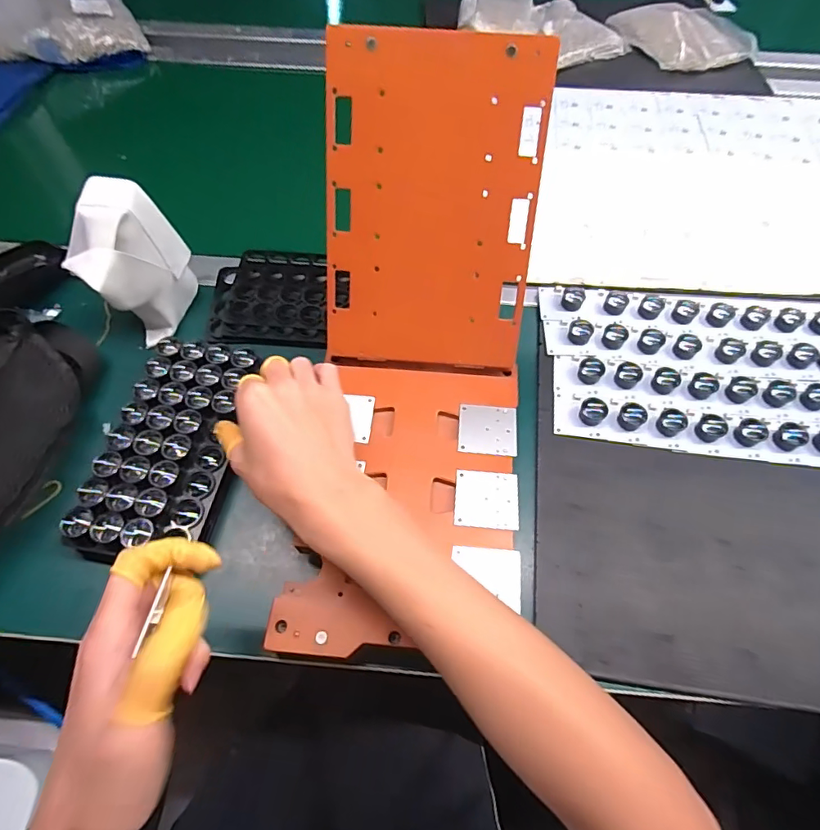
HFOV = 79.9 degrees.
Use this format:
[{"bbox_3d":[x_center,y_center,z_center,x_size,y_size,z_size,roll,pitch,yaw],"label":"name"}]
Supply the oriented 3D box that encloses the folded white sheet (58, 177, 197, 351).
[{"bbox_3d":[-0.253,-0.140,0.448,0.068,0.111,0.100,23,63,12],"label":"folded white sheet"}]

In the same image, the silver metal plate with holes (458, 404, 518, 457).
[{"bbox_3d":[0.064,0.012,0.401,0.047,0.004,0.044,6,61,3],"label":"silver metal plate with holes"}]

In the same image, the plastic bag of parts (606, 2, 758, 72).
[{"bbox_3d":[0.410,-0.590,0.753,0.156,0.032,0.180,-22,63,-12],"label":"plastic bag of parts"}]

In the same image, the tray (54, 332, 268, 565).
[{"bbox_3d":[-0.195,0.022,0.407,0.098,0.027,0.192,8,61,4],"label":"tray"}]

